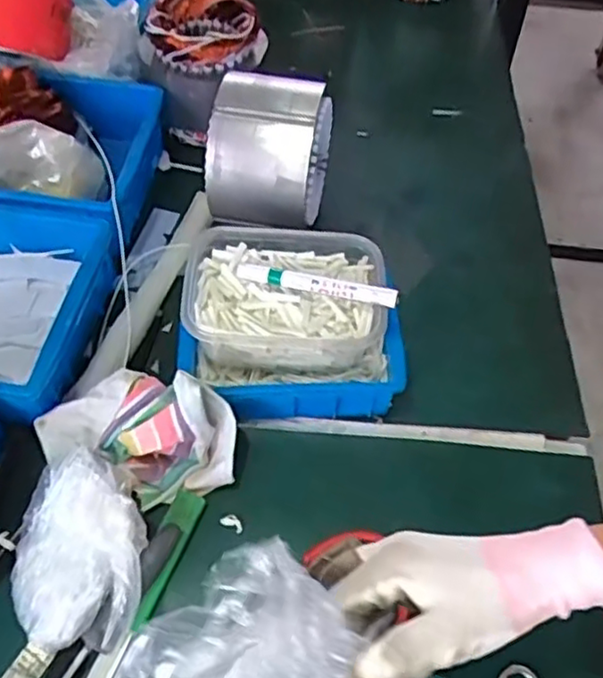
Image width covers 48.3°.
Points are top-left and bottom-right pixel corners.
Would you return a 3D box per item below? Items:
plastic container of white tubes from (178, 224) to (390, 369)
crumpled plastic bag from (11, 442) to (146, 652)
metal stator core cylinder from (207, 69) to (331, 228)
[{"bbox_3d":[-0.015,-0.034,0.605,0.178,0.074,0.122,0,57,-4],"label":"plastic container of white tubes"},{"bbox_3d":[-0.175,0.160,0.527,0.101,0.060,0.149,-4,56,-4],"label":"crumpled plastic bag"},{"bbox_3d":[-0.032,-0.195,0.692,0.114,0.119,0.130,8,56,4],"label":"metal stator core cylinder"}]

